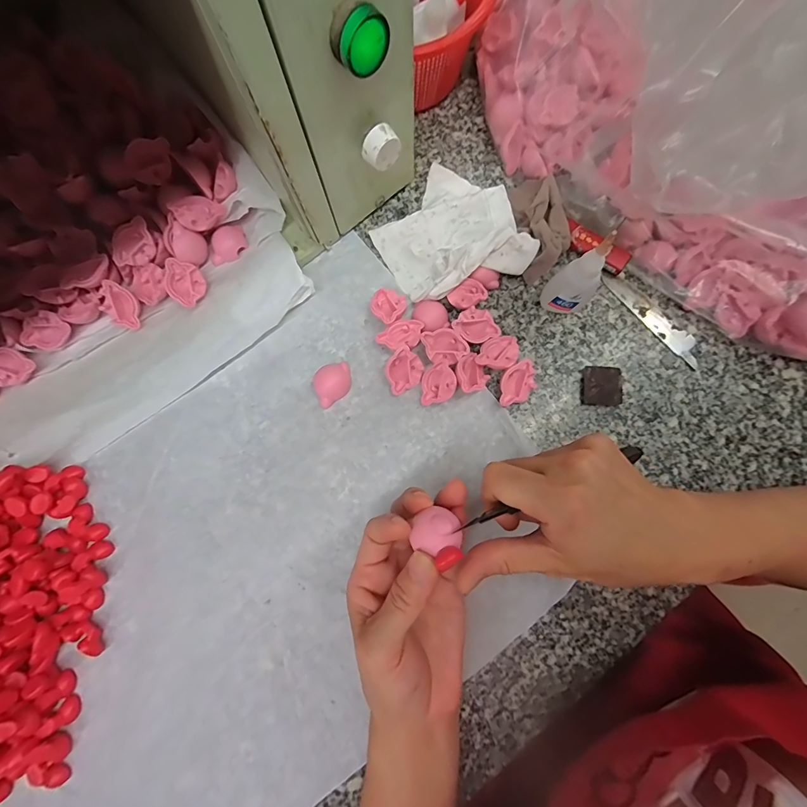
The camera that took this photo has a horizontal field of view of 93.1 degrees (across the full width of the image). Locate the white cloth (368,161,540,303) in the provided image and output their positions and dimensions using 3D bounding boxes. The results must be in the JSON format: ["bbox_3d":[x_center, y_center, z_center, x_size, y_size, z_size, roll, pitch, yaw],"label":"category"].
[{"bbox_3d":[0.033,-0.148,0.315,0.114,0.034,0.122,-21,80,-2],"label":"white cloth"}]

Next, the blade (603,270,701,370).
[{"bbox_3d":[0.204,-0.072,0.312,0.019,0.004,0.103,-40,82,-6],"label":"blade"}]

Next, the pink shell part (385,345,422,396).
[{"bbox_3d":[-0.001,-0.026,0.301,0.030,0.010,0.031,-31,106,7],"label":"pink shell part"}]

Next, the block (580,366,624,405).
[{"bbox_3d":[0.158,-0.014,0.301,0.033,0.008,0.030,2,80,2],"label":"block"}]

